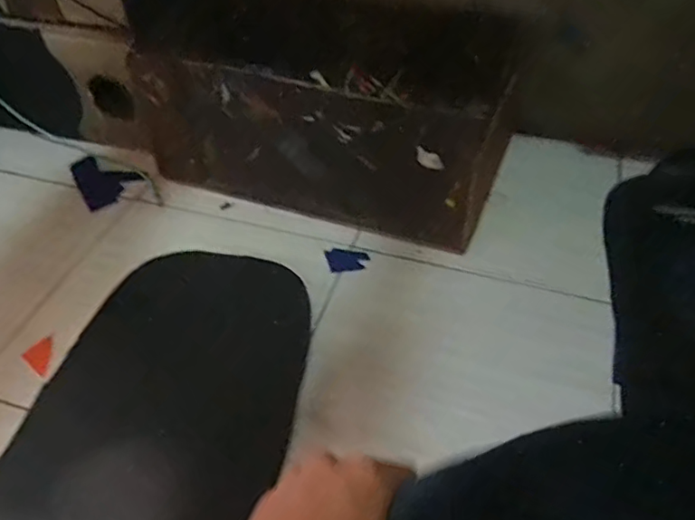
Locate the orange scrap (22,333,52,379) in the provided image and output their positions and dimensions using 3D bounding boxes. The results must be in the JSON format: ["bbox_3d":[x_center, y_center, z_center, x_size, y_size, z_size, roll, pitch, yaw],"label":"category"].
[{"bbox_3d":[-0.409,0.128,0.794,0.055,0.004,0.041,32,55,26],"label":"orange scrap"}]

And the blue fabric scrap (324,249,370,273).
[{"bbox_3d":[0.001,0.000,0.928,0.068,0.004,0.045,-3,53,-9],"label":"blue fabric scrap"}]

